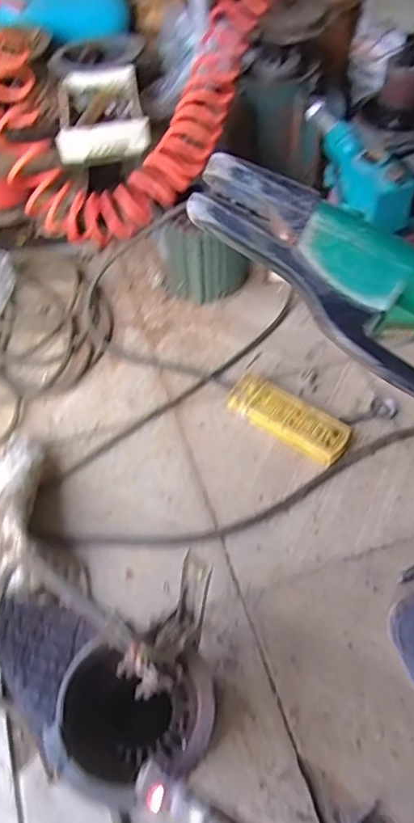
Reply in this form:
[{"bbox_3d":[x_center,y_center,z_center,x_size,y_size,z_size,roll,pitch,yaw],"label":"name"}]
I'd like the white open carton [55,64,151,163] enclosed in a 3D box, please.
[{"bbox_3d":[-0.169,-0.465,0.895,0.132,0.051,0.188,-12,59,-6],"label":"white open carton"}]

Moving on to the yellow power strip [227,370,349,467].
[{"bbox_3d":[0.119,0.009,0.839,0.182,0.032,0.067,32,64,19],"label":"yellow power strip"}]

